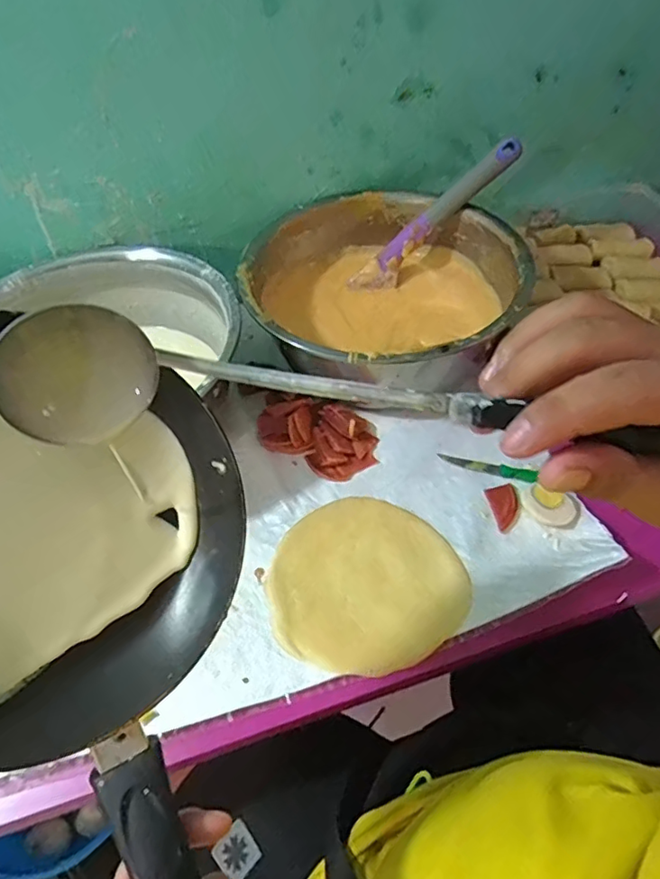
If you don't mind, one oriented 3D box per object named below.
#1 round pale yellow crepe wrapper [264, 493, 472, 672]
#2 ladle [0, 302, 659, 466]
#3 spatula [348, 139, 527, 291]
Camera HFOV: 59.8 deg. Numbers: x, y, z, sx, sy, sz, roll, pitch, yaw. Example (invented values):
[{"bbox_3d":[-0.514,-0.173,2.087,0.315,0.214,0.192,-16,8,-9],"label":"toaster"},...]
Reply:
[{"bbox_3d":[0.033,0.123,0.513,0.168,0.005,0.160,-2,50,2],"label":"round pale yellow crepe wrapper"},{"bbox_3d":[-0.006,-0.015,0.238,0.295,0.056,0.054,9,51,12],"label":"ladle"},{"bbox_3d":[0.125,-0.261,0.688,0.240,0.038,0.028,-41,53,8],"label":"spatula"}]

